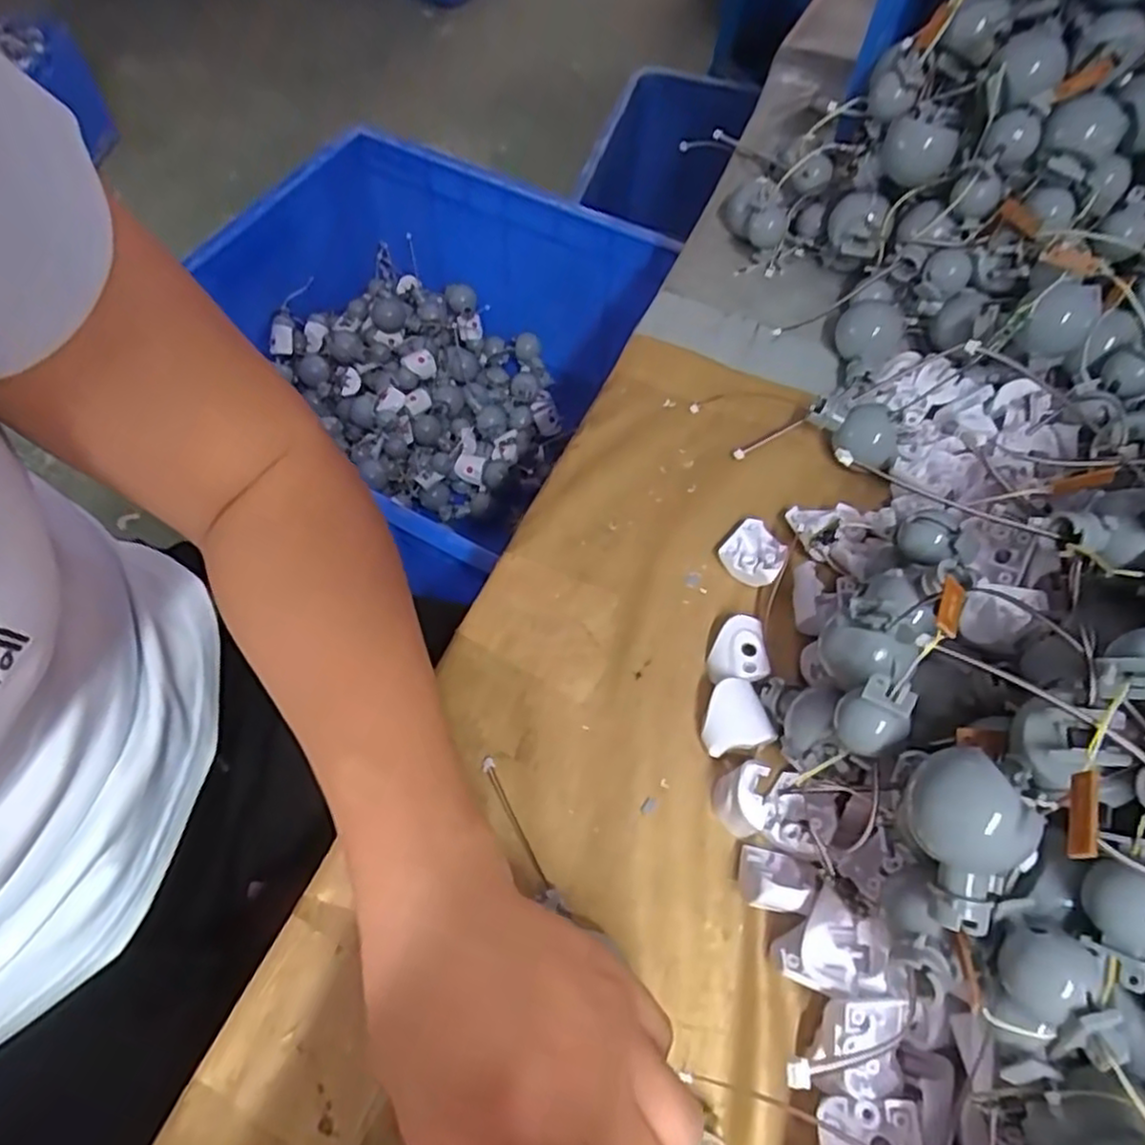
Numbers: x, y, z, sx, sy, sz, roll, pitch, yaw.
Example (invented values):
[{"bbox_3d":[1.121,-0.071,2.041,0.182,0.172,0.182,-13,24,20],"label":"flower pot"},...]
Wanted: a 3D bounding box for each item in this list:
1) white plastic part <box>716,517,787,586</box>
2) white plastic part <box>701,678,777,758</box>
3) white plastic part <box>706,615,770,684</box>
[{"bbox_3d":[0.094,-0.010,0.373,0.031,0.018,0.029,39,67,20],"label":"white plastic part"},{"bbox_3d":[0.072,0.066,0.332,0.029,0.013,0.031,-7,60,-5],"label":"white plastic part"},{"bbox_3d":[0.078,0.038,0.348,0.027,0.015,0.033,0,60,-1],"label":"white plastic part"}]

